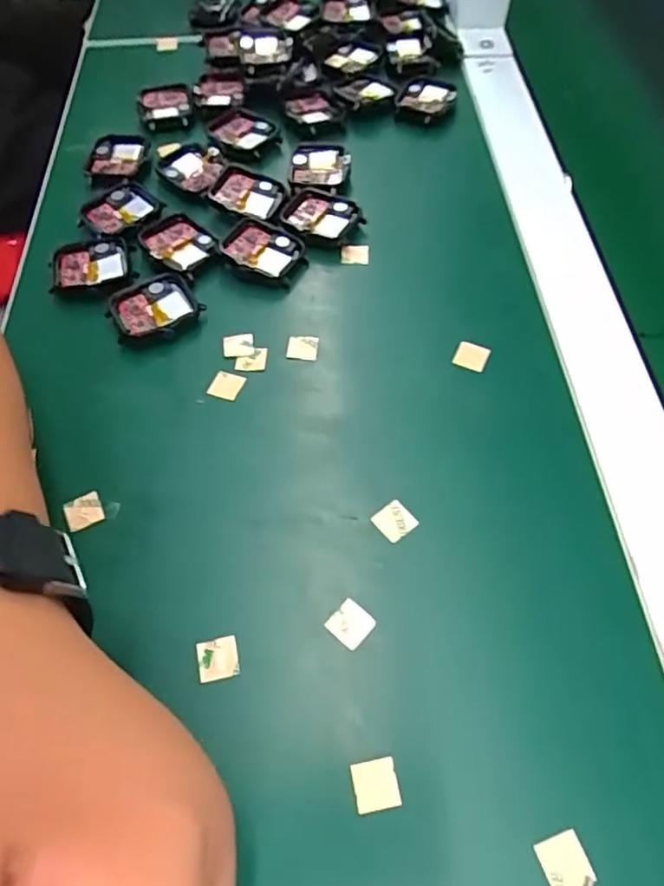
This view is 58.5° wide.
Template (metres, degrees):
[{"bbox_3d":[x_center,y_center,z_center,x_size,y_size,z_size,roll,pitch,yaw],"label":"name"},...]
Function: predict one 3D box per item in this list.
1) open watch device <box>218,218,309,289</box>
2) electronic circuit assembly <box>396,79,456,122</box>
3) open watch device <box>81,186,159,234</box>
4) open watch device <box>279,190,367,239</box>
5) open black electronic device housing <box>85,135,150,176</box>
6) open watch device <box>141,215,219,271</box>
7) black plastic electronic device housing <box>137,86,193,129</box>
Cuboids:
[{"bbox_3d":[-0.038,-0.109,0.342,0.045,0.016,0.036,19,62,14],"label":"open watch device"},{"bbox_3d":[0.068,-0.245,0.421,0.037,0.008,0.033,24,63,17],"label":"electronic circuit assembly"},{"bbox_3d":[-0.130,-0.142,0.363,0.040,0.006,0.037,-32,62,-15],"label":"open watch device"},{"bbox_3d":[-0.006,-0.137,0.359,0.047,0.008,0.033,18,62,14],"label":"open watch device"},{"bbox_3d":[-0.142,-0.187,0.389,0.040,0.007,0.040,-1,59,3],"label":"open black electronic device housing"},{"bbox_3d":[-0.089,-0.116,0.347,0.033,0.011,0.038,-40,64,-19],"label":"open watch device"},{"bbox_3d":[-0.117,-0.237,0.420,0.037,0.015,0.040,-12,59,-4],"label":"black plastic electronic device housing"}]

